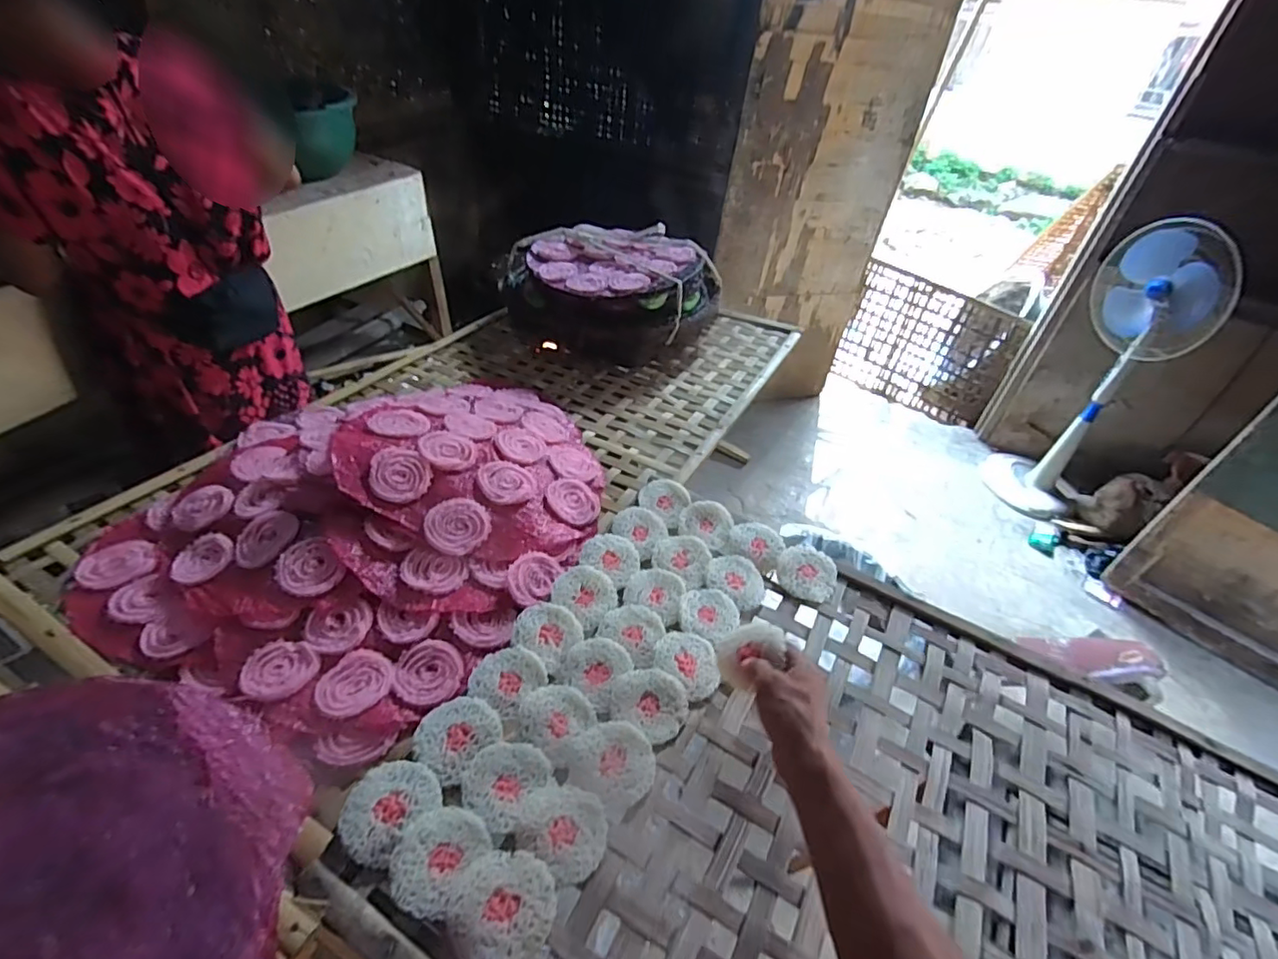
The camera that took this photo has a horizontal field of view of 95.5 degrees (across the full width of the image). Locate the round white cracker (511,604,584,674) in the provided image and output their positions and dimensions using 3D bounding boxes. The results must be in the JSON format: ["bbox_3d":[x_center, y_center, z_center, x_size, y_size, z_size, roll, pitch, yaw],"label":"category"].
[{"bbox_3d":[-0.100,0.169,0.639,0.068,0.011,0.068,13,50,-16],"label":"round white cracker"}]

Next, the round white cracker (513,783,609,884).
[{"bbox_3d":[-0.064,0.302,0.505,0.074,0.016,0.067,28,44,22],"label":"round white cracker"}]

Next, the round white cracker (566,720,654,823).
[{"bbox_3d":[-0.024,0.273,0.557,0.075,0.013,0.079,4,40,-4],"label":"round white cracker"}]

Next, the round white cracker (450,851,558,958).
[{"bbox_3d":[-0.106,0.338,0.457,0.076,0.012,0.078,4,40,-4],"label":"round white cracker"}]

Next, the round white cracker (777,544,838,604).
[{"bbox_3d":[0.219,0.120,0.755,0.077,0.005,0.076,4,56,-6],"label":"round white cracker"}]

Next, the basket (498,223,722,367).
[{"bbox_3d":[-0.049,-0.397,1.224,0.369,0.170,0.389,5,42,-4],"label":"basket"}]

